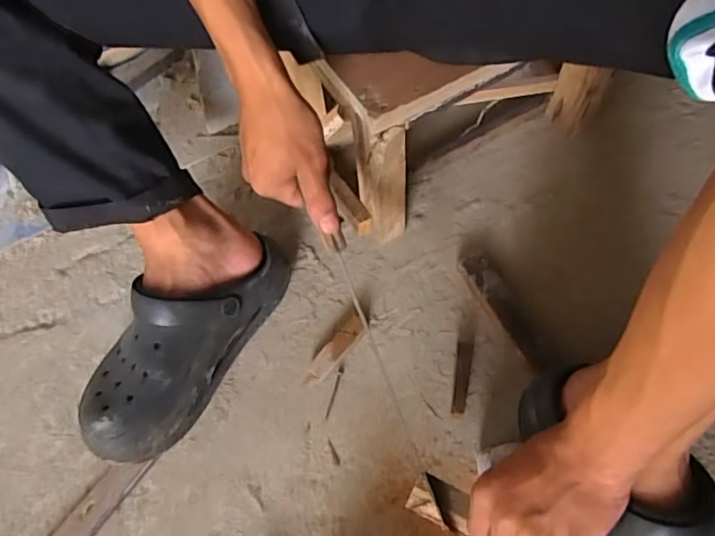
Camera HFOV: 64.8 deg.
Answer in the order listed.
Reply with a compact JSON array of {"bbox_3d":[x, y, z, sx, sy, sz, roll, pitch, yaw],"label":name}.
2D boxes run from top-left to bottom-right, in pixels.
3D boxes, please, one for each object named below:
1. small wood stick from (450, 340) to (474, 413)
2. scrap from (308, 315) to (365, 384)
[{"bbox_3d":[0.109,0.114,0.589,0.016,0.018,0.075,10,64,8],"label":"small wood stick"},{"bbox_3d":[-0.023,0.091,0.615,0.024,0.020,0.082,36,71,19],"label":"scrap"}]

